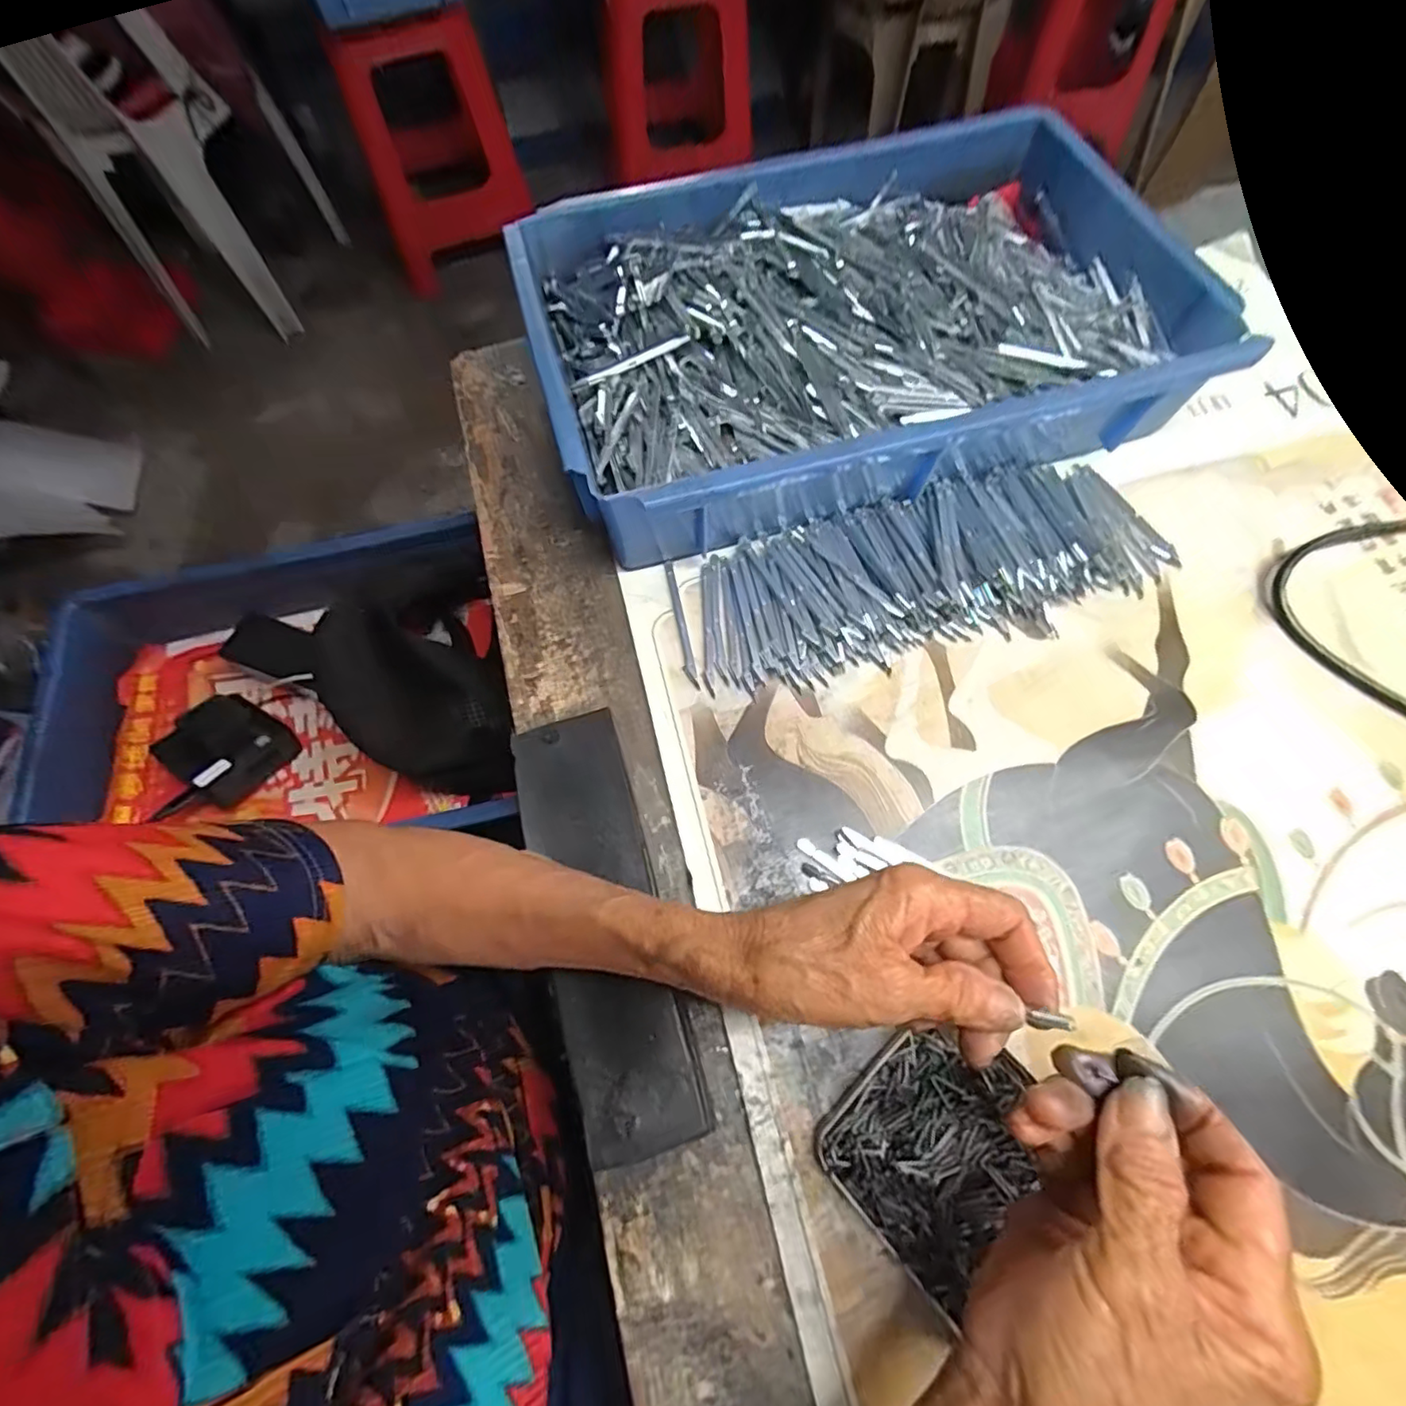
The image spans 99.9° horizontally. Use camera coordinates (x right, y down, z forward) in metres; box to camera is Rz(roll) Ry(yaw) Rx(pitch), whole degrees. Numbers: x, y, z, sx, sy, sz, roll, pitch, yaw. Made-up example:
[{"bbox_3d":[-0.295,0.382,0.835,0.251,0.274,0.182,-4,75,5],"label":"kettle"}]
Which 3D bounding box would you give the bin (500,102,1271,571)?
[{"bbox_3d":[0.101,-0.271,0.424,0.415,0.078,0.292,-16,67,-5],"label":"bin"}]

